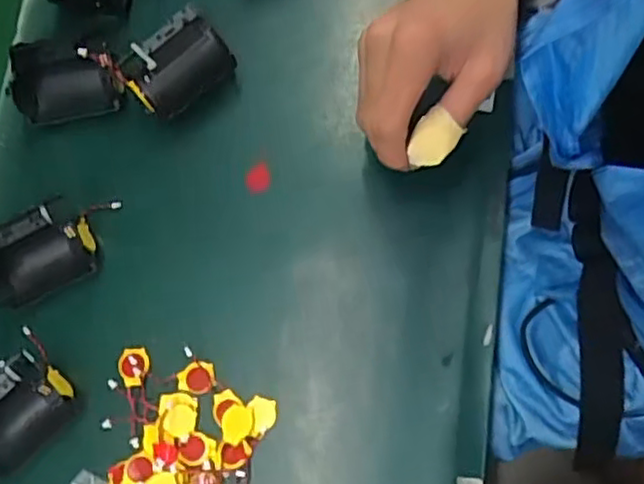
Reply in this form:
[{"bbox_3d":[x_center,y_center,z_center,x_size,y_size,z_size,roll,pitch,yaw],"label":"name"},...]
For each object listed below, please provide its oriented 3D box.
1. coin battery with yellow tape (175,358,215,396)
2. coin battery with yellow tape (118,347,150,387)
[{"bbox_3d":[-0.082,0.087,0.436,0.023,0.004,0.021,14,80,9],"label":"coin battery with yellow tape"},{"bbox_3d":[-0.122,0.080,0.436,0.020,0.009,0.025,-17,77,3],"label":"coin battery with yellow tape"}]

